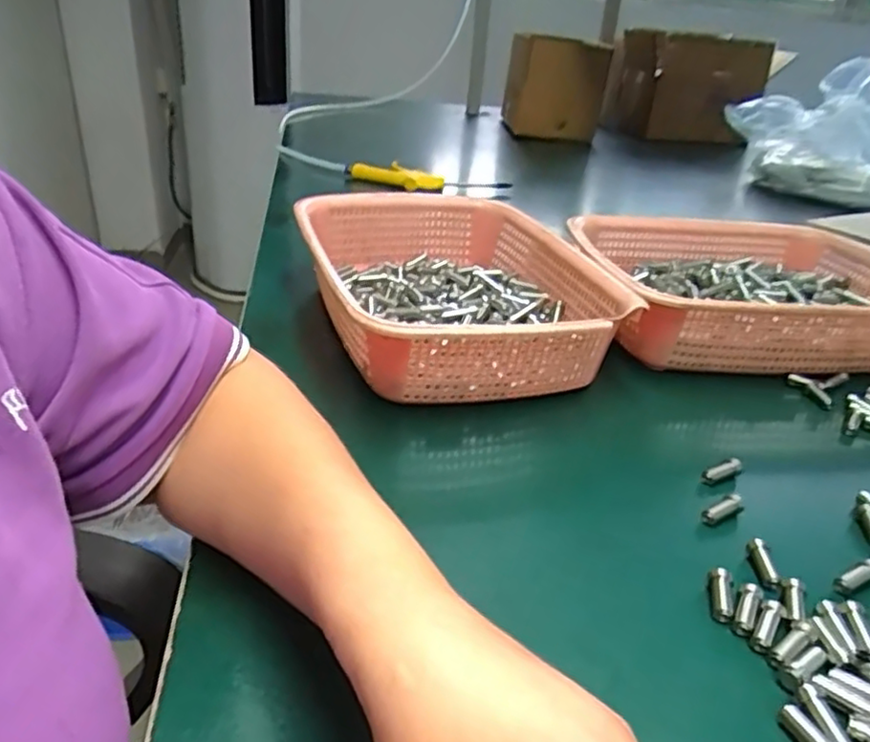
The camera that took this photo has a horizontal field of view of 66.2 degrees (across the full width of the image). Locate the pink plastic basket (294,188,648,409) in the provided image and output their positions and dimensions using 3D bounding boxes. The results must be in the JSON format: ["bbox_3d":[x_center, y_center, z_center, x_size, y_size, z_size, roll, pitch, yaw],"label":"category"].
[{"bbox_3d":[0.012,-0.070,0.545,0.213,0.069,0.292,-4,31,-16],"label":"pink plastic basket"}]

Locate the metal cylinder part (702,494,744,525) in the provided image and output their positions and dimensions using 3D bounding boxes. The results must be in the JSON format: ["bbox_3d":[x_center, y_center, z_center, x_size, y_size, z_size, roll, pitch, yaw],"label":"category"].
[{"bbox_3d":[0.164,0.079,0.380,0.029,0.008,0.008,-12,34,-28],"label":"metal cylinder part"}]

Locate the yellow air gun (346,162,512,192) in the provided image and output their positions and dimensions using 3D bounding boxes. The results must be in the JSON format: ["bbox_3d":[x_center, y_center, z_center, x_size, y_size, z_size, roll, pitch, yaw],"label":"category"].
[{"bbox_3d":[-0.021,-0.277,0.967,0.239,0.026,0.039,18,32,21],"label":"yellow air gun"}]

